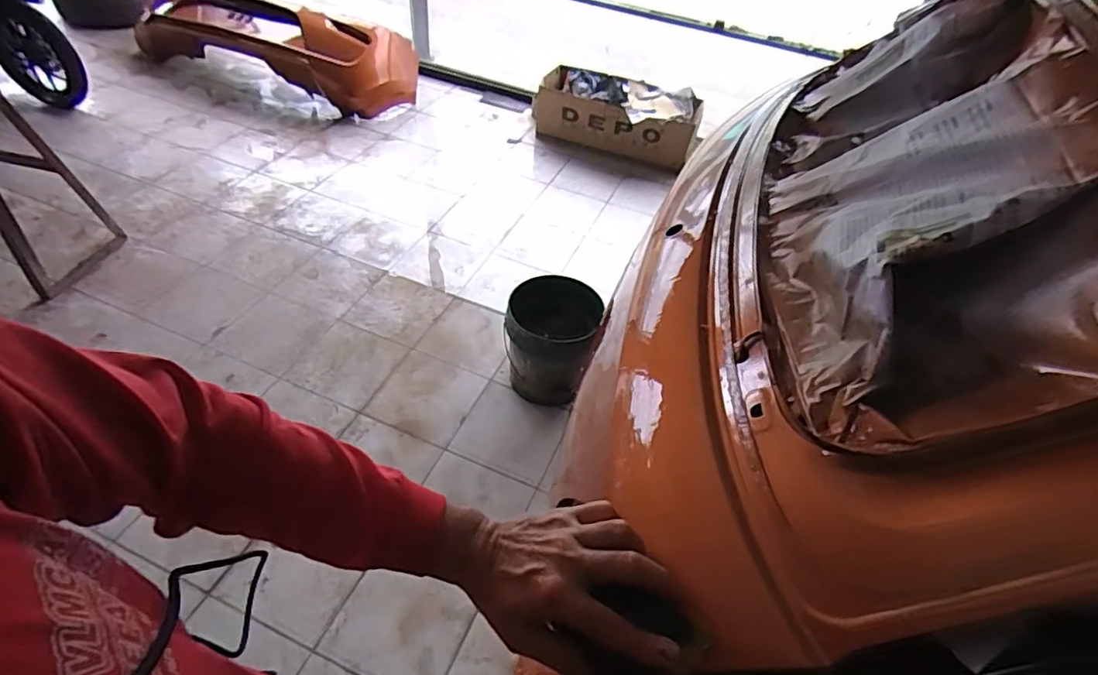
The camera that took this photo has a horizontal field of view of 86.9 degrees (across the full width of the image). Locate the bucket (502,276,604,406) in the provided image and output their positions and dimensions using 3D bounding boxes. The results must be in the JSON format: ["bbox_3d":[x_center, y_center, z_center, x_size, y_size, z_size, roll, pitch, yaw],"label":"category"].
[{"bbox_3d":[0.001,0.034,1.791,0.266,0.331,0.314,14,47,6],"label":"bucket"}]

